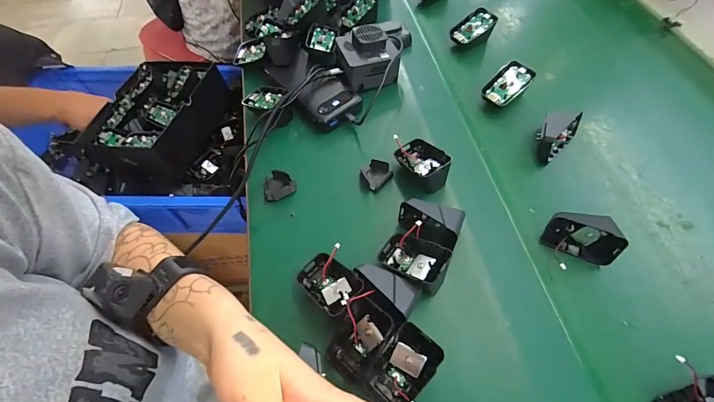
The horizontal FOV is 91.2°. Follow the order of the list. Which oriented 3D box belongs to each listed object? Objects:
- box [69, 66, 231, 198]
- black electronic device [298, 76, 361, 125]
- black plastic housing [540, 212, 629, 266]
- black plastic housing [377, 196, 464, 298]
[{"bbox_3d":[-0.406,-0.169,0.714,0.199,0.118,0.242,7,59,6],"label":"box"},{"bbox_3d":[-0.042,-0.139,0.491,0.068,0.026,0.066,-41,65,-21],"label":"black electronic device"},{"bbox_3d":[0.238,0.035,0.365,0.066,0.040,0.033,14,60,10],"label":"black plastic housing"},{"bbox_3d":[0.066,0.045,0.364,0.068,0.044,0.090,22,61,15],"label":"black plastic housing"}]

